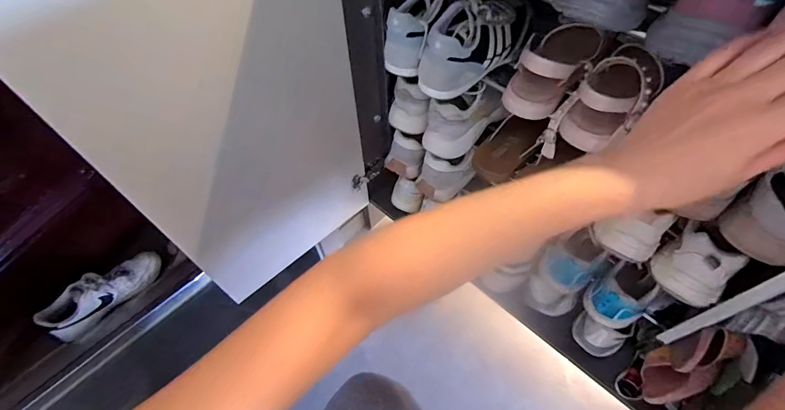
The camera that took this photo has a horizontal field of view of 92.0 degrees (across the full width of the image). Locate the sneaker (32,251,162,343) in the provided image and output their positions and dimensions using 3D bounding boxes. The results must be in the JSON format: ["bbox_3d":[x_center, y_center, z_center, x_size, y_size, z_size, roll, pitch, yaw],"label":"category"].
[{"bbox_3d":[-0.748,0.217,0.979,0.122,0.126,0.276,31,48,20],"label":"sneaker"}]

